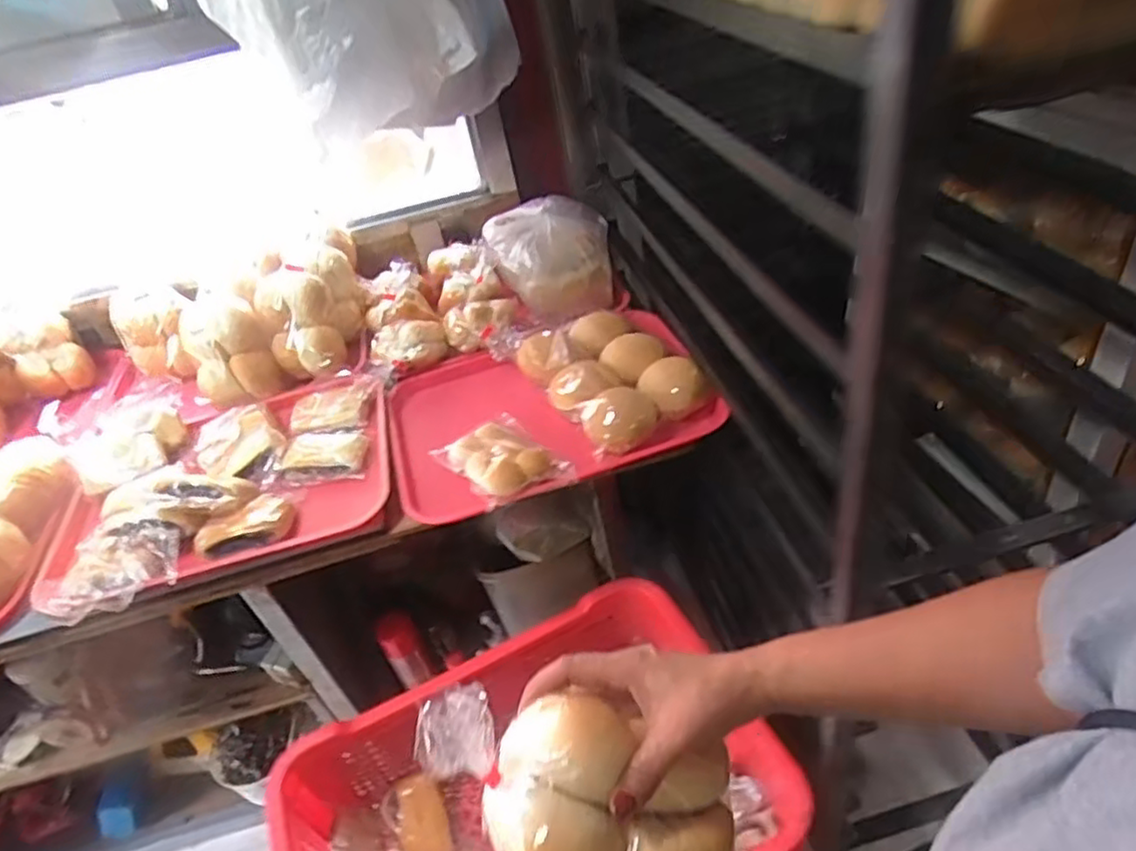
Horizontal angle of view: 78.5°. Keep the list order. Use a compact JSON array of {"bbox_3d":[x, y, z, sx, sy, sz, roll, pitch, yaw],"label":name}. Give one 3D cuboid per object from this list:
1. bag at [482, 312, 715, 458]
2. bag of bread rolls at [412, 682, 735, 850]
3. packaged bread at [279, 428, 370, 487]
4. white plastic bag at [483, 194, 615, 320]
[{"bbox_3d":[0.035,-0.082,0.940,0.167,0.070,0.290,-29,41,-18],"label":"bag"},{"bbox_3d":[0.001,0.213,0.403,0.191,0.064,0.090,22,37,-3],"label":"bag of bread rolls"},{"bbox_3d":[-0.312,0.037,0.894,0.110,0.027,0.081,-9,39,7],"label":"packaged bread"},{"bbox_3d":[-0.029,-0.268,1.090,0.171,0.141,0.174,-16,39,-2],"label":"white plastic bag"}]

